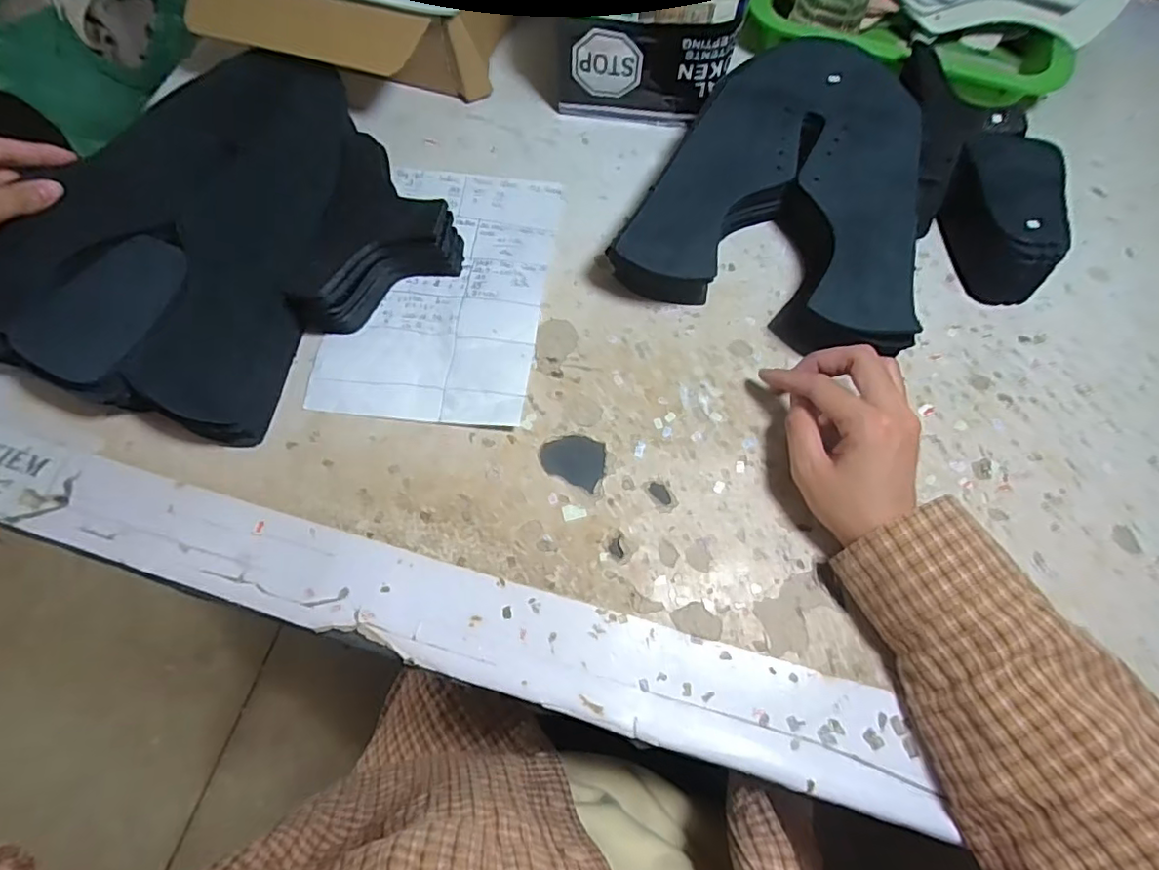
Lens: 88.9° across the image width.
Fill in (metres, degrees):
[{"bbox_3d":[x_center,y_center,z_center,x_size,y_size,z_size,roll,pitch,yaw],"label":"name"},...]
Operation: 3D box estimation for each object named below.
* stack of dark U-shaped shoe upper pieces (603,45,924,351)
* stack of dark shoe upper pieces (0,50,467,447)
[{"bbox_3d":[0.157,-0.177,0.431,0.187,0.054,0.256,23,71,7],"label":"stack of dark U-shaped shoe upper pieces"},{"bbox_3d":[-0.245,-0.132,0.402,0.230,0.054,0.267,41,74,13],"label":"stack of dark shoe upper pieces"}]

